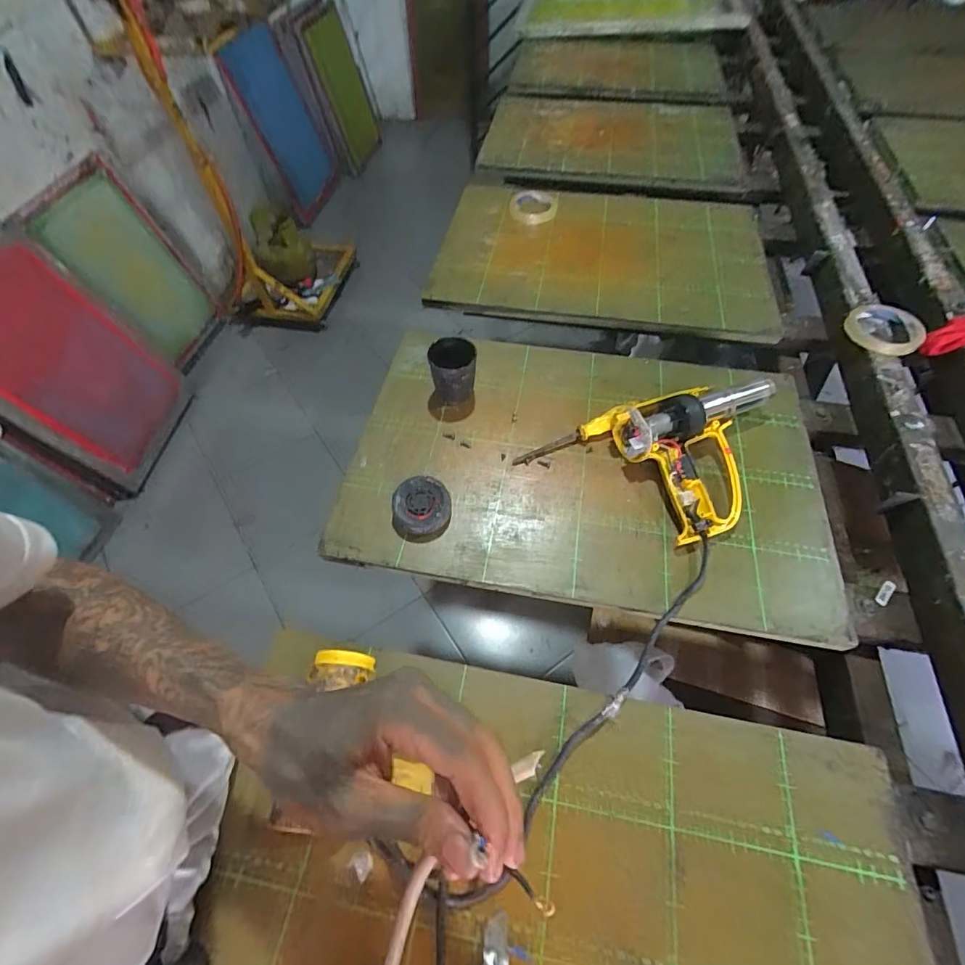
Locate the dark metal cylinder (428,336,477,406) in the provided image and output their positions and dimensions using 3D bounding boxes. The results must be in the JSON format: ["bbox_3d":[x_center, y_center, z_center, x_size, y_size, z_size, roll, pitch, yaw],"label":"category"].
[{"bbox_3d":[-0.042,-0.156,0.652,0.064,0.076,0.070,-9,59,-6],"label":"dark metal cylinder"}]

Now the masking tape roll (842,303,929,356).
[{"bbox_3d":[0.581,-0.224,0.671,0.098,0.029,0.096,0,58,-1],"label":"masking tape roll"}]

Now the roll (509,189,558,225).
[{"bbox_3d":[0.101,-0.554,0.933,0.093,0.019,0.093,-1,57,1],"label":"roll"}]

